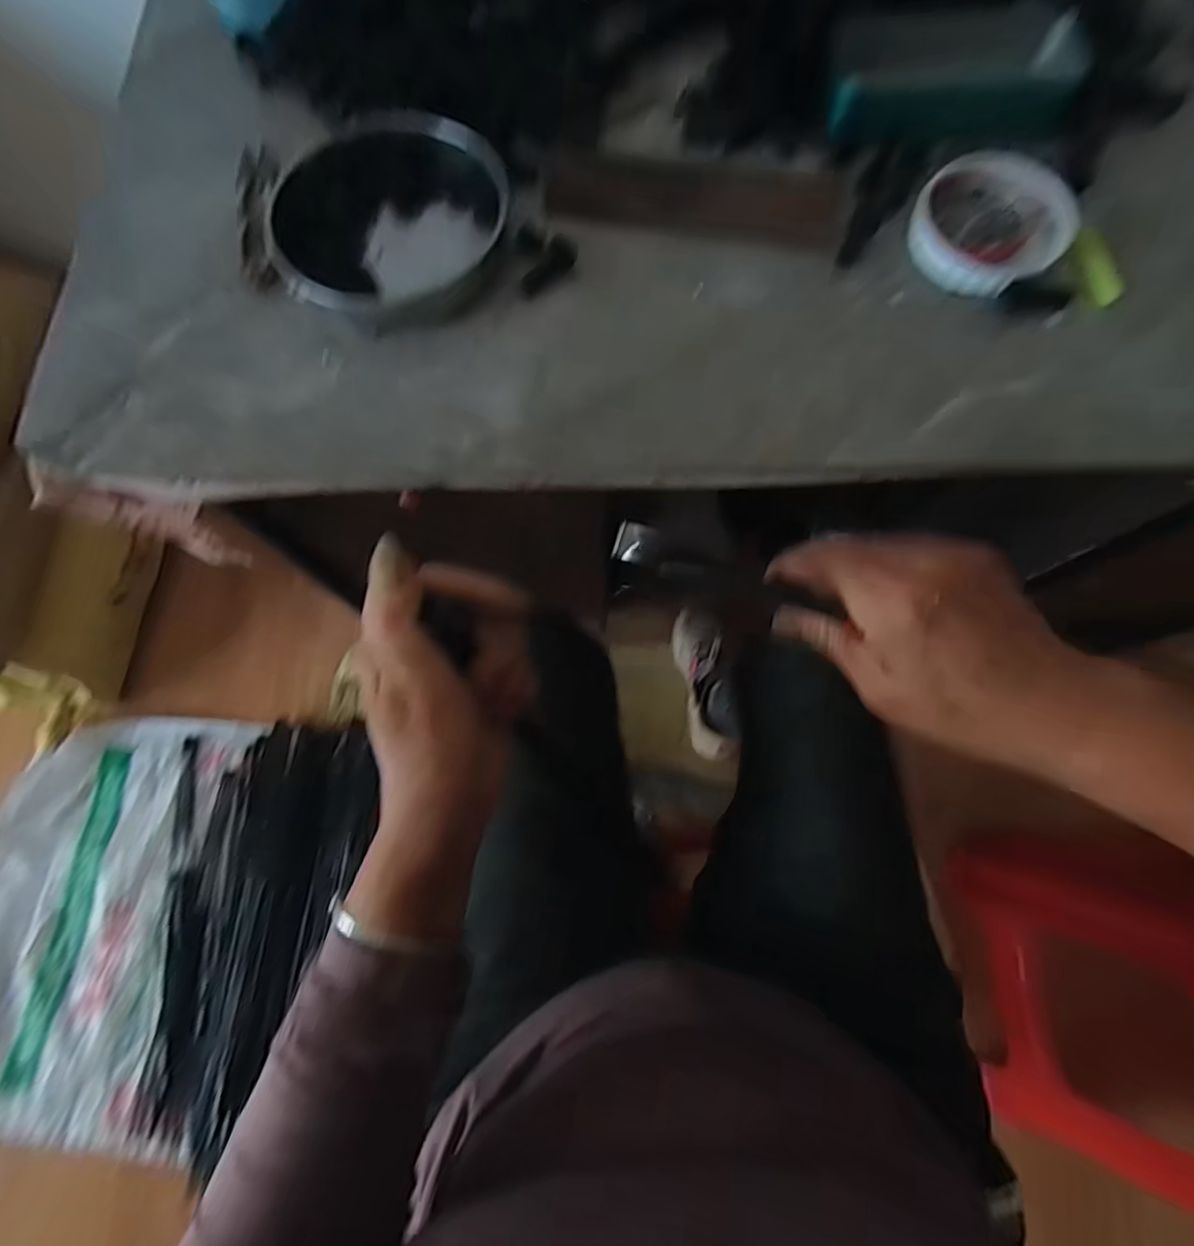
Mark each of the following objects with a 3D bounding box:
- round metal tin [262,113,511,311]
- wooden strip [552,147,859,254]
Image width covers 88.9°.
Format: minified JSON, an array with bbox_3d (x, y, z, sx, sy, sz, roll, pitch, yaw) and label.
[{"bbox_3d":[-0.120,-0.256,0.372,0.130,0.027,0.141,0,74,1],"label":"round metal tin"},{"bbox_3d":[0.063,-0.273,0.388,0.188,0.006,0.063,11,75,4],"label":"wooden strip"}]

